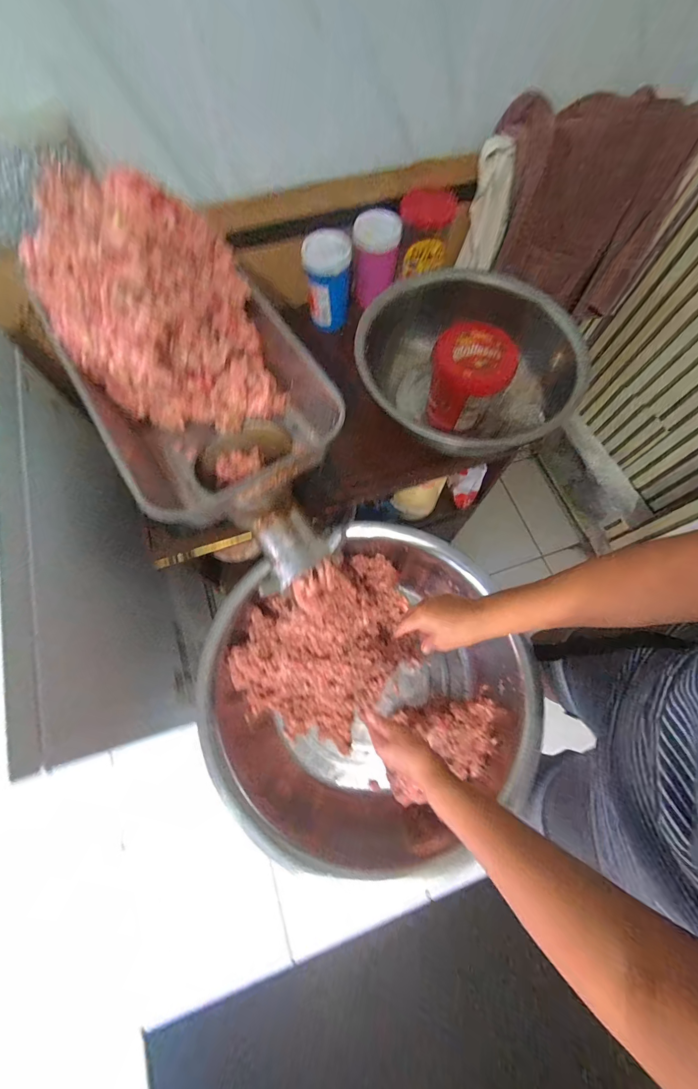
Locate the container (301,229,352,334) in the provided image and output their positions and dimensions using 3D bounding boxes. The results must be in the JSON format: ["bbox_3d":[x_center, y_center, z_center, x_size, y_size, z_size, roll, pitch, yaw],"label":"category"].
[{"bbox_3d":[-0.039,-0.521,0.722,0.089,0.142,0.090,0,70,0],"label":"container"}]

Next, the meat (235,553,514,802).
[{"bbox_3d":[0.023,0.264,0.669,0.391,0.234,0.471,-35,74,-12],"label":"meat"}]

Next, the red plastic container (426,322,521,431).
[{"bbox_3d":[0.207,-0.291,0.636,0.128,0.112,0.127,9,70,3],"label":"red plastic container"}]

